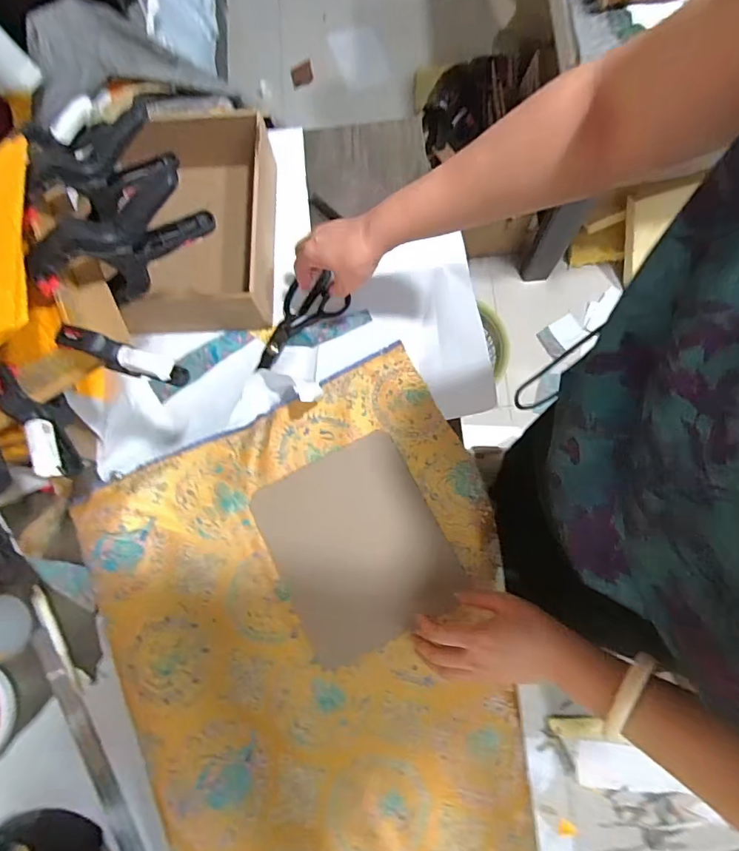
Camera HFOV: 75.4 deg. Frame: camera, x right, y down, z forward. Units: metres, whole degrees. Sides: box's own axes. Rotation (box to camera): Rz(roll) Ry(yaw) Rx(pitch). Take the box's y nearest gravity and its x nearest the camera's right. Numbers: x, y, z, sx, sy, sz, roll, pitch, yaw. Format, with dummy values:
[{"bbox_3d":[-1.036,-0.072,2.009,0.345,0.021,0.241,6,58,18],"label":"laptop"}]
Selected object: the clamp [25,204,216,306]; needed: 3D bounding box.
[{"bbox_3d":[-0.228,-0.167,0.451,0.160,0.082,0.034,-29,78,-4],"label":"clamp"}]

